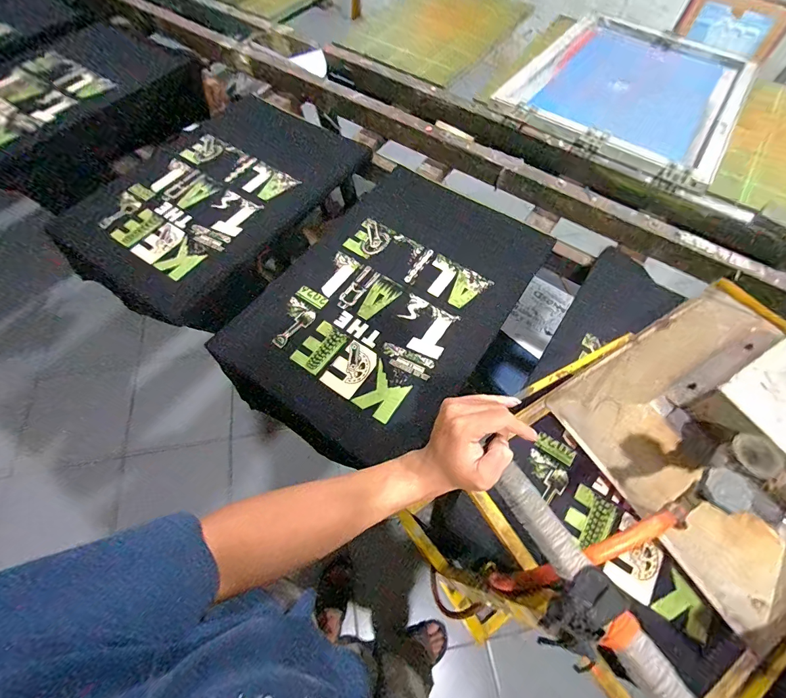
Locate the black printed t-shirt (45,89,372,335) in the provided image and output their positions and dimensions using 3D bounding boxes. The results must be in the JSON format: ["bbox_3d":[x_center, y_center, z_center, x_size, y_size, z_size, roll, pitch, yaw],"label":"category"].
[{"bbox_3d":[-0.388,-0.341,0.864,0.418,0.091,0.601,29,66,14],"label":"black printed t-shirt"}]

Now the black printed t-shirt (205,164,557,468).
[{"bbox_3d":[0.003,-0.109,0.746,0.411,0.082,0.645,31,66,15],"label":"black printed t-shirt"}]

